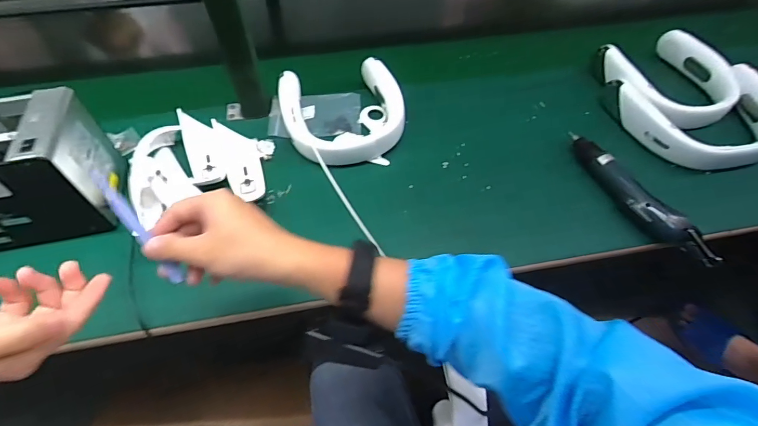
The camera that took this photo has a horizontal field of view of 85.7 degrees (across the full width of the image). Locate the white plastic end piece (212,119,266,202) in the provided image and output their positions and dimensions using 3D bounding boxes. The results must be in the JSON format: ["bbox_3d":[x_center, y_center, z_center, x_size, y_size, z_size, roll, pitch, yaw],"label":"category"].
[{"bbox_3d":[-0.208,-0.083,0.614,0.054,0.024,0.148,-19,57,-13],"label":"white plastic end piece"}]

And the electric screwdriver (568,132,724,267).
[{"bbox_3d":[0.353,-0.026,0.571,0.039,0.054,0.252,-25,59,-17],"label":"electric screwdriver"}]

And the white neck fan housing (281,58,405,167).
[{"bbox_3d":[-0.056,-0.161,0.656,0.190,0.048,0.193,-11,56,-8],"label":"white neck fan housing"}]

